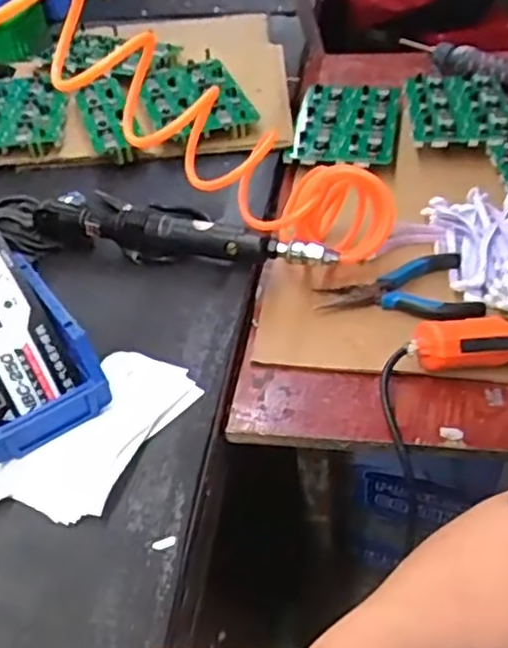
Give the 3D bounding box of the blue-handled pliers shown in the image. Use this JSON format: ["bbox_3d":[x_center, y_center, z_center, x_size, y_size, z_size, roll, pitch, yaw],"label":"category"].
[{"bbox_3d":[0.140,-0.043,0.669,0.148,0.014,0.088,0,43,7],"label":"blue-handled pliers"}]

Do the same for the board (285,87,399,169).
[{"bbox_3d":[0.124,-0.276,0.924,0.131,0.027,0.209,5,39,10],"label":"board"}]

